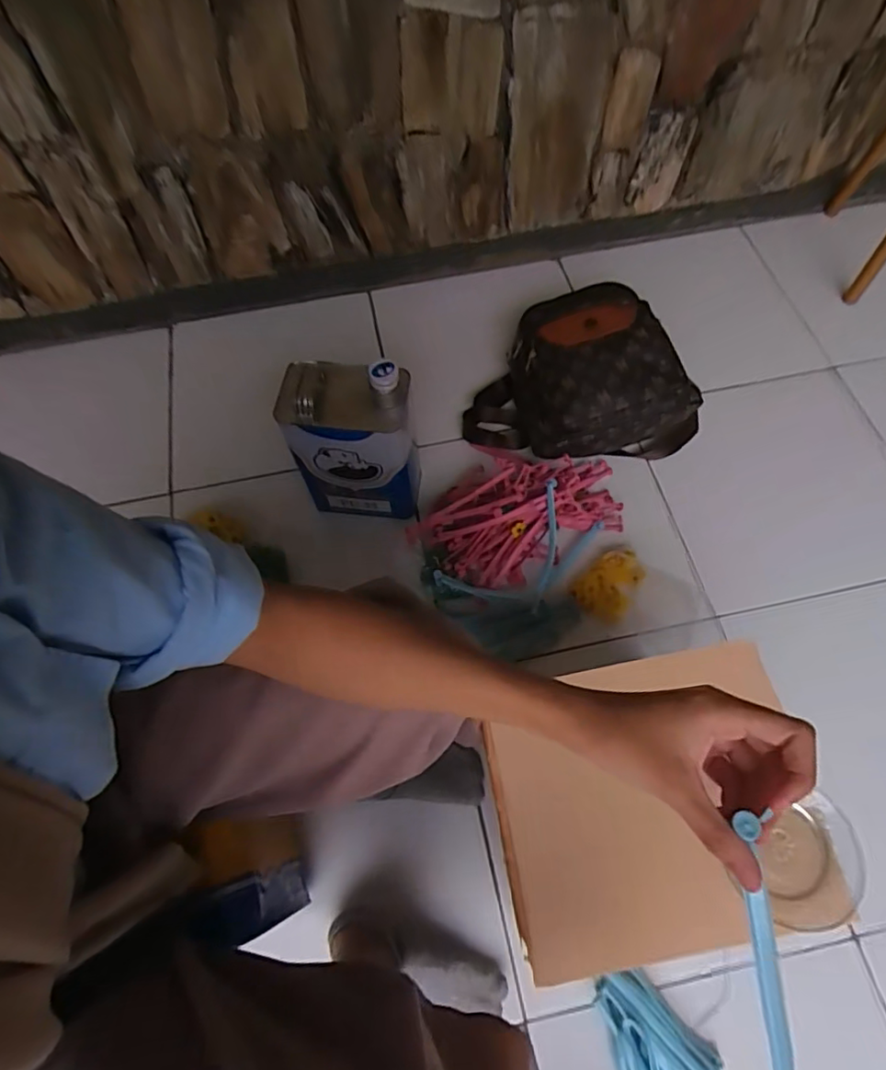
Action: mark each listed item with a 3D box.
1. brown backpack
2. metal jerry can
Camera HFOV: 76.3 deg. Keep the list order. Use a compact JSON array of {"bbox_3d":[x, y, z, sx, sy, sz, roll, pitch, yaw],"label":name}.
[{"bbox_3d":[0.223,-0.264,0.932,0.376,0.157,0.258,-8,64,-2],"label":"brown backpack"},{"bbox_3d":[-0.126,-0.135,0.824,0.170,0.245,0.101,4,64,4],"label":"metal jerry can"}]

